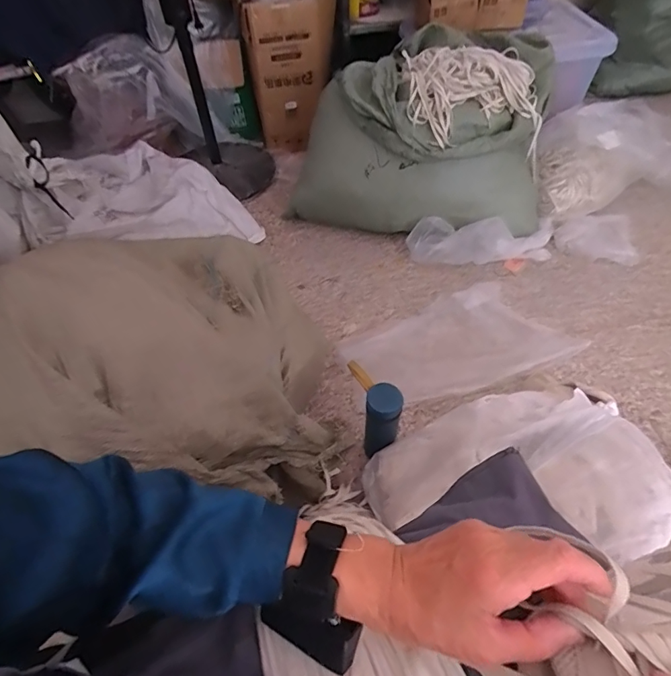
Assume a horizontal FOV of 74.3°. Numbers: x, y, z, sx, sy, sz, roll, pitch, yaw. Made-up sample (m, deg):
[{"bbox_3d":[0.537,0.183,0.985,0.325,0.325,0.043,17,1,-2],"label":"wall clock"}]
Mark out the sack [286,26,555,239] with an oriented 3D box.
[{"bbox_3d":[0.242,-0.564,1.233,0.687,0.401,0.361,13,53,13],"label":"sack"}]

